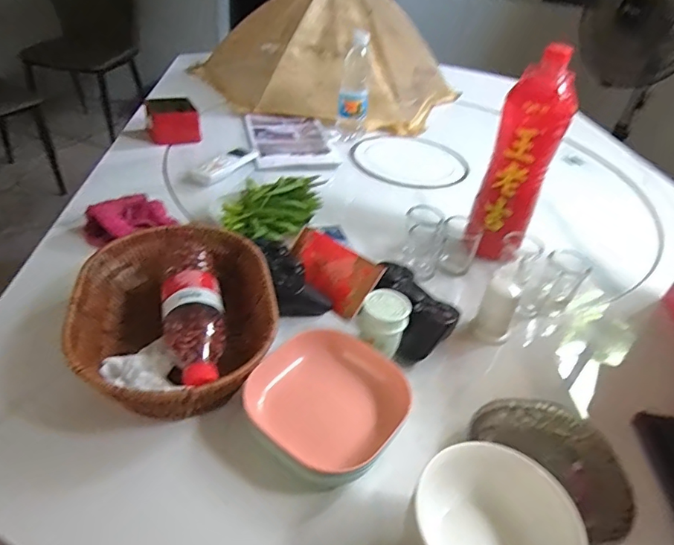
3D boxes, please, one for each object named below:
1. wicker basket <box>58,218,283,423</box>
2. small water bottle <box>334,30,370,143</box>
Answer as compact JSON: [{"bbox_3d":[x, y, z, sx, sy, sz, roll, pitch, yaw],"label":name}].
[{"bbox_3d":[-0.174,0.047,0.531,0.199,0.069,0.270,-6,39,-17],"label":"wicker basket"},{"bbox_3d":[0.038,-0.403,1.066,0.068,0.210,0.054,5,37,-3],"label":"small water bottle"}]

